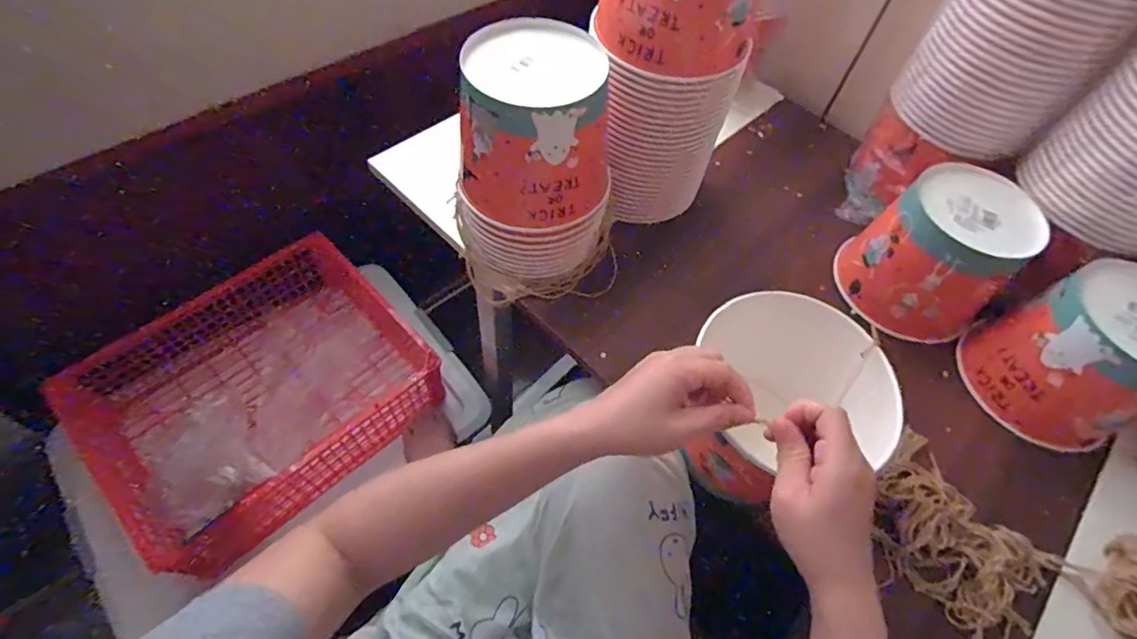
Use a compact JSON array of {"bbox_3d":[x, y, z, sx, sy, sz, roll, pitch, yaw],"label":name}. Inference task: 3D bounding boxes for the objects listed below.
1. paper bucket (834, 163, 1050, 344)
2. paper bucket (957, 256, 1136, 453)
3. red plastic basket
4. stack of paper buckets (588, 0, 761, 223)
[{"bbox_3d":[0.400,-0.069,0.588,0.131,0.127,0.150,-31,66,-22],"label":"paper bucket"},{"bbox_3d":[0.518,0.040,0.533,0.140,0.131,0.141,-13,60,-12],"label":"paper bucket"},{"bbox_3d":[-0.505,0.120,0.886,0.505,0.133,0.388,-39,69,-25],"label":"red plastic basket"},{"bbox_3d":[0.100,-0.259,0.557,0.156,0.328,0.142,17,58,6],"label":"stack of paper buckets"}]

